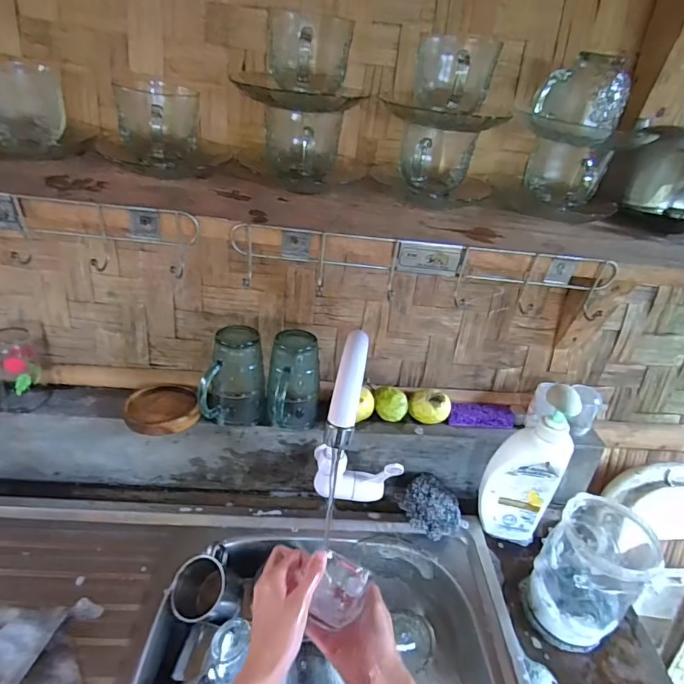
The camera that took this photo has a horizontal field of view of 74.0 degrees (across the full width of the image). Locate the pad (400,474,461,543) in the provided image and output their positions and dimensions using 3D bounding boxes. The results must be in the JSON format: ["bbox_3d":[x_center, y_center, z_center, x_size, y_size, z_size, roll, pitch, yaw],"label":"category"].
[{"bbox_3d":[0.128,0.237,0.643,0.080,0.044,0.087,29,39,30],"label":"pad"}]

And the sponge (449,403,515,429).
[{"bbox_3d":[0.207,0.111,0.672,0.097,0.020,0.037,3,33,-6],"label":"sponge"}]

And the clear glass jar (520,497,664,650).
[{"bbox_3d":[0.288,0.266,0.527,0.106,0.149,0.099,5,33,-3],"label":"clear glass jar"}]

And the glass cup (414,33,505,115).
[{"bbox_3d":[0.108,-0.257,0.438,0.073,0.062,0.081,10,33,5],"label":"glass cup"}]

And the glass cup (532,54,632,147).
[{"bbox_3d":[0.232,-0.237,0.440,0.077,0.071,0.064,24,36,24],"label":"glass cup"}]

